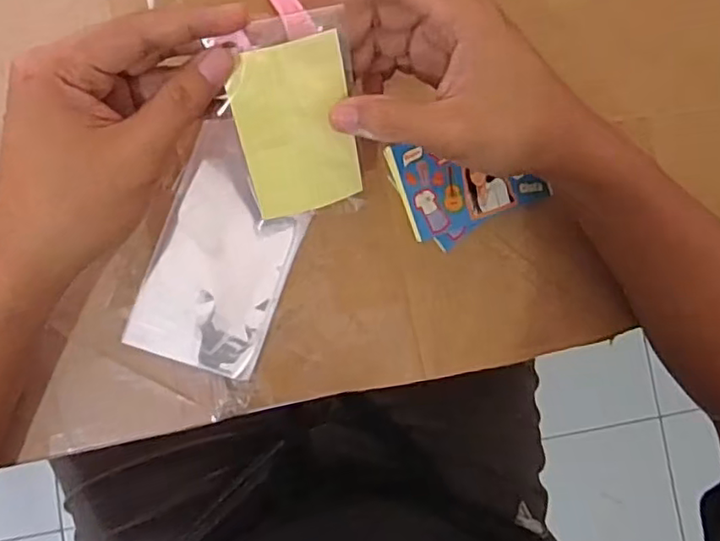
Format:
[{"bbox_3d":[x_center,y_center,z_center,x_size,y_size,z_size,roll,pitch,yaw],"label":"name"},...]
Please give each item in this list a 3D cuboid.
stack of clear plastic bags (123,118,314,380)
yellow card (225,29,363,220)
[{"bbox_3d":[-0.077,-0.010,0.370,0.074,0.012,0.133,21,84,-7],"label":"stack of clear plastic bags"},{"bbox_3d":[-0.032,-0.072,0.329,0.058,0.004,0.089,-18,126,-10],"label":"yellow card"}]

